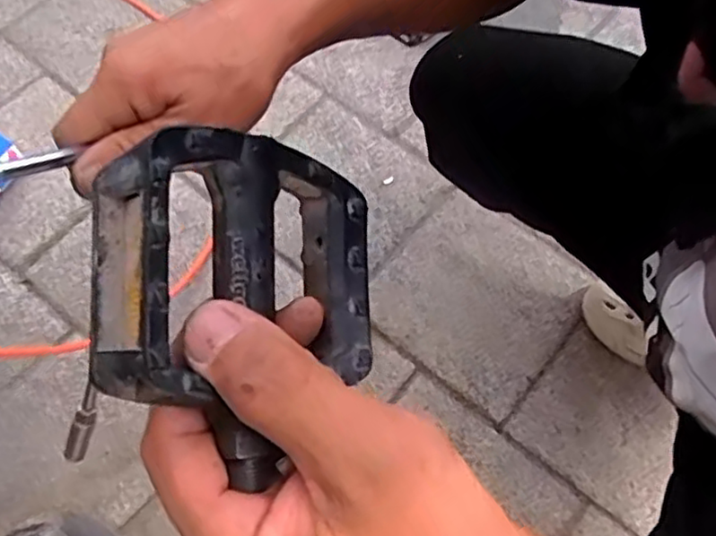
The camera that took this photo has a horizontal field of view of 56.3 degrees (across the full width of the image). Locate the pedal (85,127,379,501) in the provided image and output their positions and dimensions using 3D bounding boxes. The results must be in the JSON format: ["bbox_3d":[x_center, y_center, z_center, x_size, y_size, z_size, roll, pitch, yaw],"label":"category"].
[{"bbox_3d":[-0.037,0.012,0.223,0.095,0.022,0.108,2,86,-36],"label":"pedal"}]

